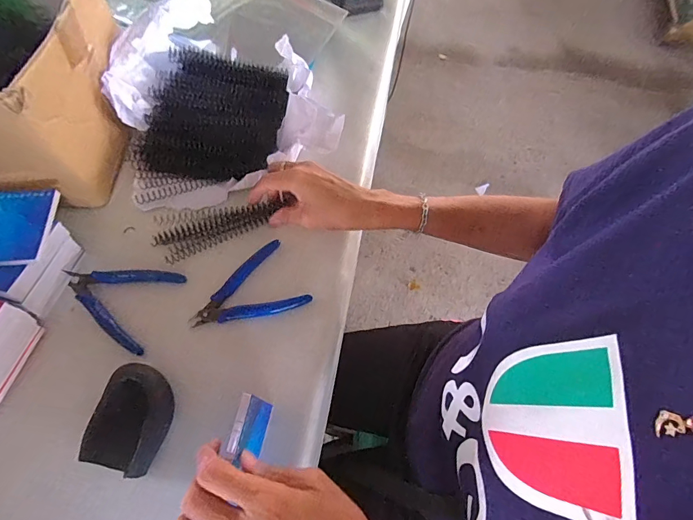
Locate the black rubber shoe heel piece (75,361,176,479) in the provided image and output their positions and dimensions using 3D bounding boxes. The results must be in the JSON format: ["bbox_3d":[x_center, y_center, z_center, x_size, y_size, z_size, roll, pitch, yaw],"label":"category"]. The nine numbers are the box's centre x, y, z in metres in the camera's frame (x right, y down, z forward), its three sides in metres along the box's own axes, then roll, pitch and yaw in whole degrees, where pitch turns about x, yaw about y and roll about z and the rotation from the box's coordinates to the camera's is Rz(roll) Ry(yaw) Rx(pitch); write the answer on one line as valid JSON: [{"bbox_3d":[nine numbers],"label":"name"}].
[{"bbox_3d":[-0.190,0.142,0.346,0.063,0.028,0.084,15,64,6],"label":"black rubber shoe heel piece"}]

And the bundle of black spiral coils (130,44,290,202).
[{"bbox_3d":[-0.169,-0.174,0.490,0.173,0.046,0.222,6,64,2],"label":"bundle of black spiral coils"}]

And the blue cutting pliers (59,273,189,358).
[{"bbox_3d":[-0.240,0.033,0.405,0.114,0.013,0.088,25,66,10],"label":"blue cutting pliers"}]

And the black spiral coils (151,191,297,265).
[{"bbox_3d":[-0.139,-0.044,0.432,0.154,0.027,0.047,-20,66,-11],"label":"black spiral coils"}]

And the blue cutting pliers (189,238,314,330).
[{"bbox_3d":[-0.109,0.028,0.418,0.119,0.008,0.081,-16,65,-9],"label":"blue cutting pliers"}]

